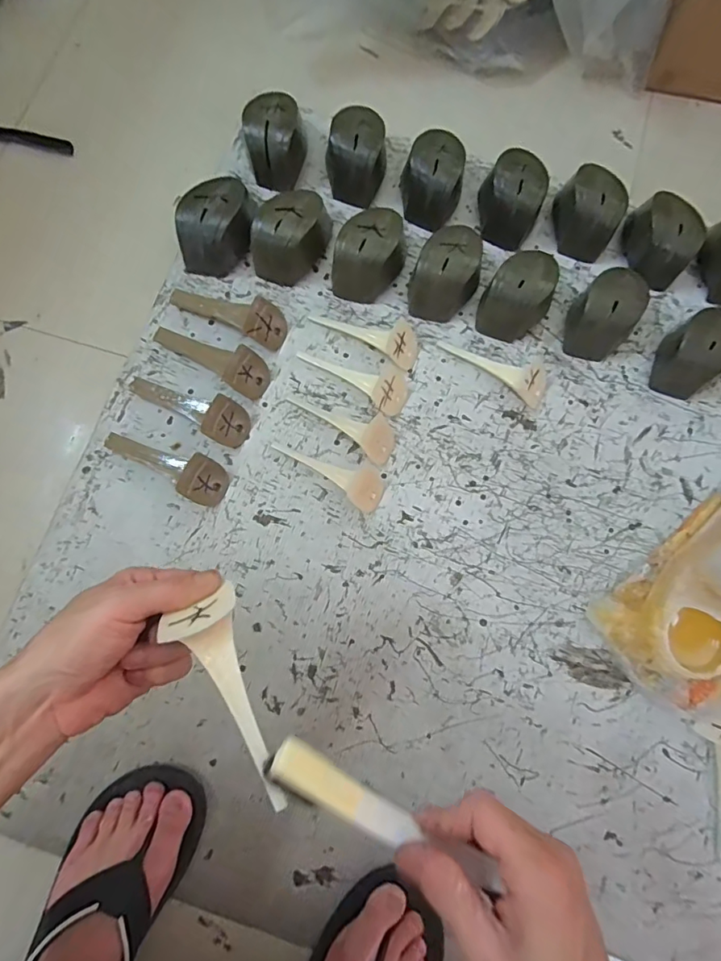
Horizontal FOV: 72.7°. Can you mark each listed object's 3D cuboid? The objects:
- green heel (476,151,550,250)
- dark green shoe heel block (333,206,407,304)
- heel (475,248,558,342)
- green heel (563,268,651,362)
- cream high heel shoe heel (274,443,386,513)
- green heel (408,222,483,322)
[{"bbox_3d":[0.186,-0.345,0.594,0.076,0.063,0.092,27,79,5],"label":"green heel"},{"bbox_3d":[0.013,-0.268,0.575,0.082,0.063,0.099,10,78,1],"label":"dark green shoe heel block"},{"bbox_3d":[0.185,-0.214,0.564,0.068,0.064,0.095,32,79,6],"label":"heel"},{"bbox_3d":[0.282,-0.194,0.563,0.071,0.063,0.101,28,79,5],"label":"green heel"},{"bbox_3d":[-0.038,-0.010,0.530,0.132,0.036,0.047,22,78,4],"label":"cream high heel shoe heel"},{"bbox_3d":[0.104,-0.243,0.570,0.072,0.065,0.105,25,79,5],"label":"green heel"}]

